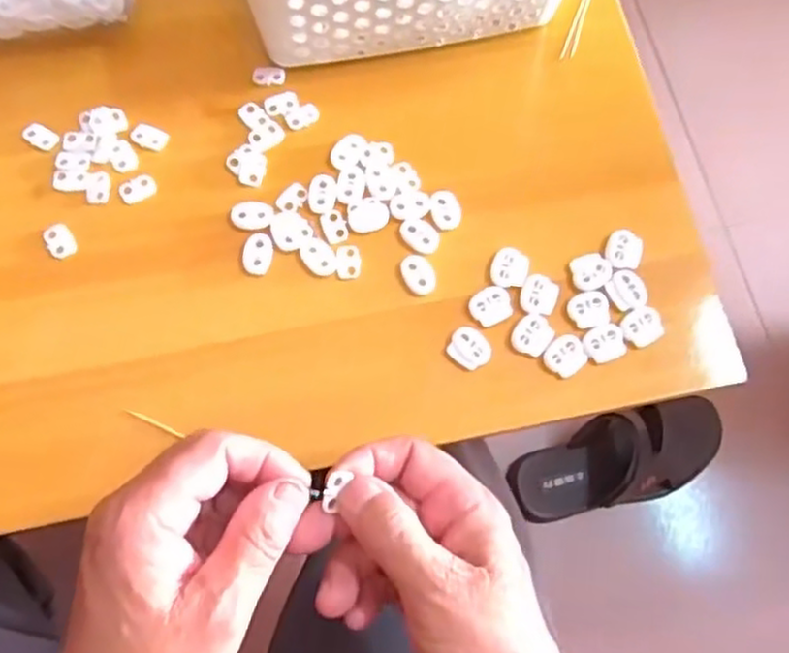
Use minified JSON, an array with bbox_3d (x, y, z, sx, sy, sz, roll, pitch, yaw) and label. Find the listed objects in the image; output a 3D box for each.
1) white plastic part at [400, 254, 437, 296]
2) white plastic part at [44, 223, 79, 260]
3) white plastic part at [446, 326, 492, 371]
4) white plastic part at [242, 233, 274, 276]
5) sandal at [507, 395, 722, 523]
[{"bbox_3d":[0.013,-0.028,0.396,0.016,0.004,0.024,-31,77,-11],"label":"white plastic part"},{"bbox_3d":[-0.183,-0.047,0.400,0.014,0.004,0.021,-33,77,-11],"label":"white plastic part"},{"bbox_3d":[0.040,0.011,0.385,0.022,0.004,0.020,35,75,8],"label":"white plastic part"},{"bbox_3d":[-0.074,-0.040,0.398,0.016,0.004,0.023,9,73,1],"label":"white plastic part"},{"bbox_3d":[0.254,0.153,0.834,0.242,0.069,0.097,-21,75,5],"label":"sandal"}]

